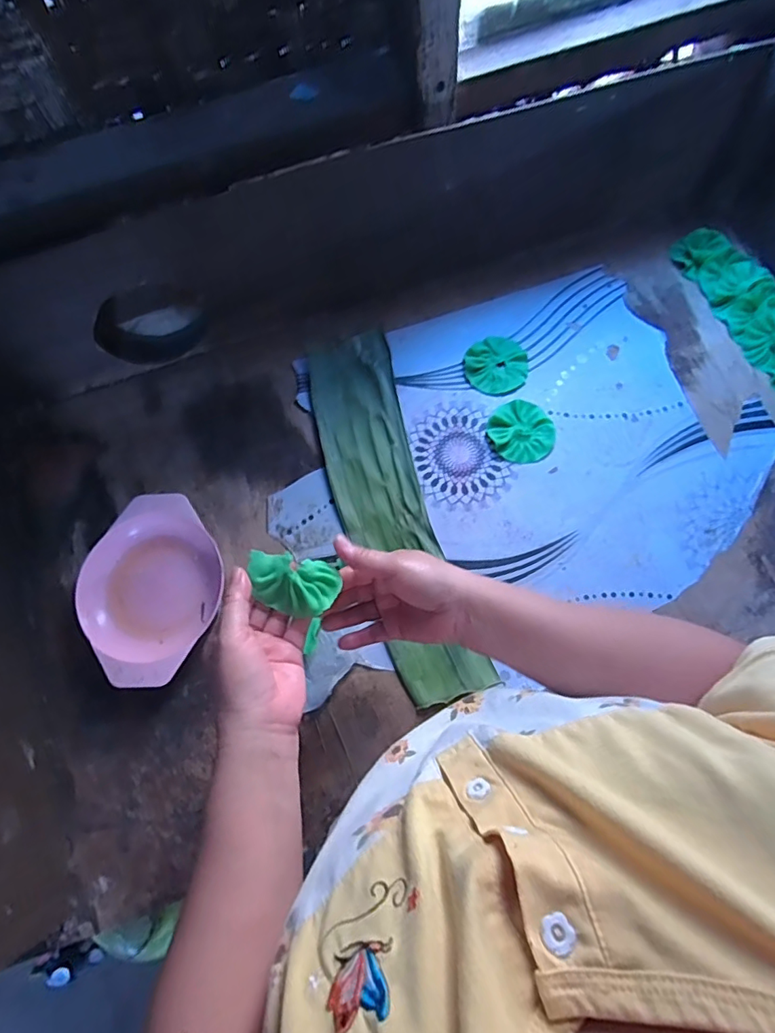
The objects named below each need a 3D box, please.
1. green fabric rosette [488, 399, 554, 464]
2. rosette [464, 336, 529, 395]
[{"bbox_3d":[0.153,-0.096,0.582,0.070,0.007,0.073,-1,73,2],"label":"green fabric rosette"},{"bbox_3d":[0.129,-0.178,0.607,0.074,0.010,0.070,-1,73,2],"label":"rosette"}]

